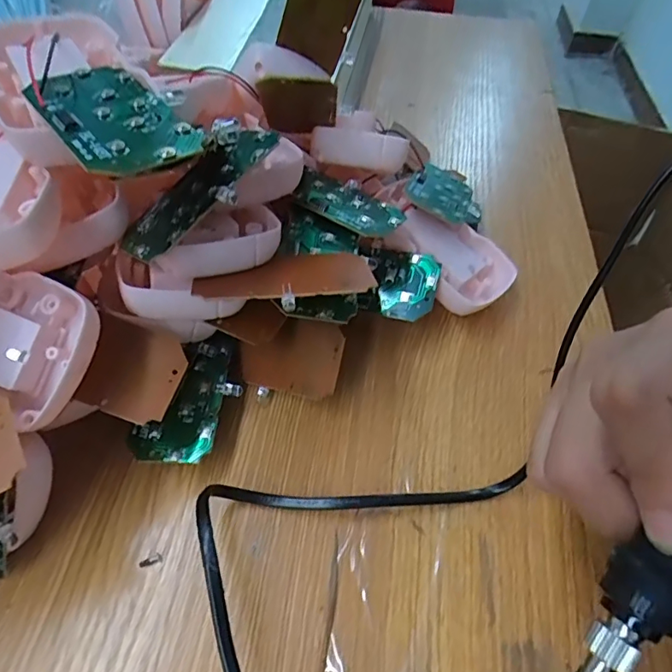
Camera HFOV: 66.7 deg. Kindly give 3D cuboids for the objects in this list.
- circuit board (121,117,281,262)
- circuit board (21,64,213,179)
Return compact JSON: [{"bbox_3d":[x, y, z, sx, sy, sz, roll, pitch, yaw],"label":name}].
[{"bbox_3d":[-0.054,-0.061,0.201,0.039,0.009,0.075,23,67,39],"label":"circuit board"},{"bbox_3d":[-0.076,-0.075,0.172,0.038,0.004,0.074,-31,60,-25],"label":"circuit board"}]

